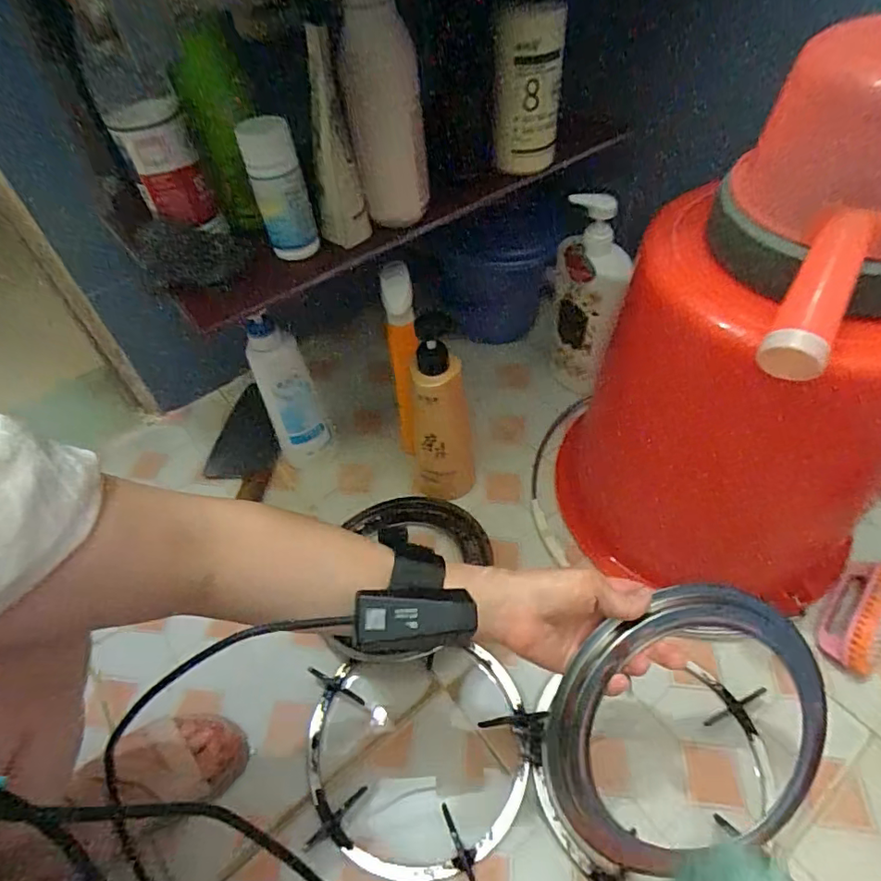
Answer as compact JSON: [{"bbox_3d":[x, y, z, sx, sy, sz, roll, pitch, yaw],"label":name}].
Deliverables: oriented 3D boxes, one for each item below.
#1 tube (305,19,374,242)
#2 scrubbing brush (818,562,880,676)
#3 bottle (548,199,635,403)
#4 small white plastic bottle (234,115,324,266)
[{"bbox_3d":[-0.099,-0.262,0.487,0.043,0.171,0.037,-10,50,-2],"label":"tube"},{"bbox_3d":[0.454,0.181,0.577,0.060,0.049,0.133,30,60,25],"label":"scrubbing brush"},{"bbox_3d":[0.198,-0.180,0.729,0.059,0.275,0.088,-24,54,-13],"label":"bottle"},{"bbox_3d":[-0.150,-0.231,0.502,0.050,0.111,0.043,-18,51,-9],"label":"small white plastic bottle"}]

